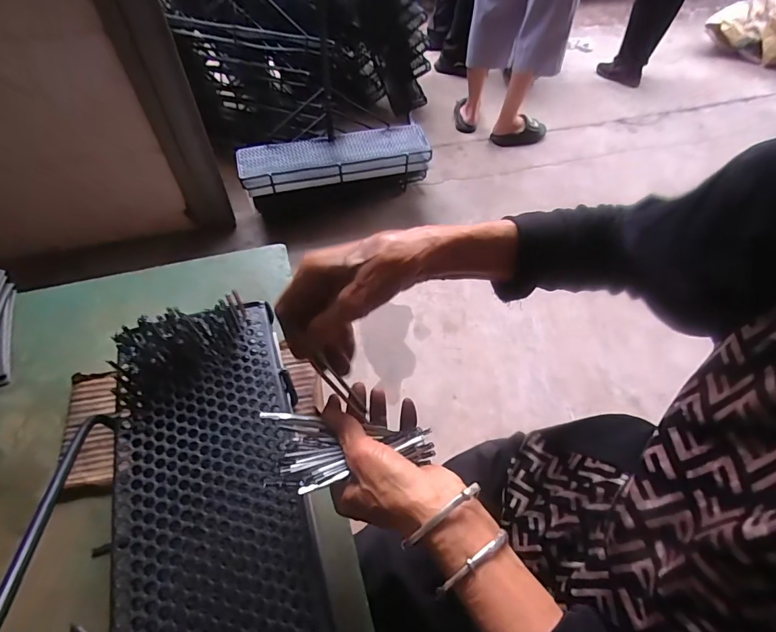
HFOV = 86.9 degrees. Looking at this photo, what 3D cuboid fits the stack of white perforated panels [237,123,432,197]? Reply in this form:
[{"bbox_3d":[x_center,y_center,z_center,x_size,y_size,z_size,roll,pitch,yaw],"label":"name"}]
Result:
[{"bbox_3d":[-0.169,-0.525,1.362,0.625,0.105,0.172,-13,58,-11],"label":"stack of white perforated panels"}]

